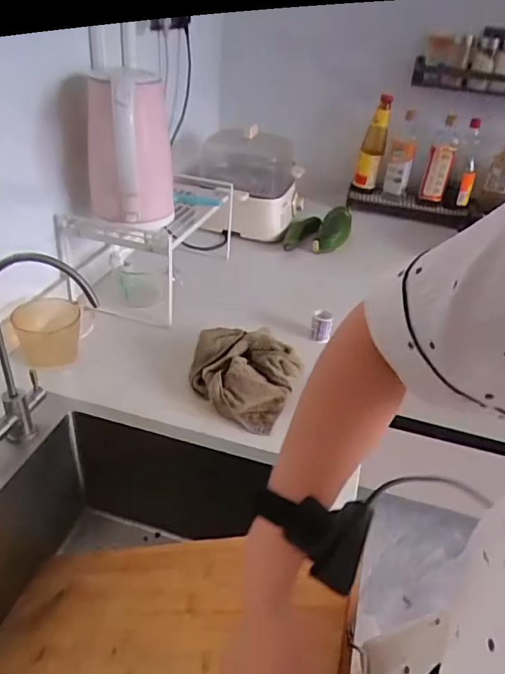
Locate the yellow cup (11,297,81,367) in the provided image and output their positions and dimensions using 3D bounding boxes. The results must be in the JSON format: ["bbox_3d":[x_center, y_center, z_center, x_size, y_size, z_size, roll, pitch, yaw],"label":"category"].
[{"bbox_3d":[-0.320,-0.007,0.801,0.088,0.087,0.082,-3,36,-12],"label":"yellow cup"}]

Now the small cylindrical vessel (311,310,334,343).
[{"bbox_3d":[0.122,-0.018,0.896,0.036,0.048,0.033,4,35,-3],"label":"small cylindrical vessel"}]

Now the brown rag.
[{"bbox_3d":[-0.017,0.049,0.777,0.160,0.074,0.156,18,37,17],"label":"brown rag"}]

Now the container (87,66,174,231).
[{"bbox_3d":[-0.203,-0.307,0.849,0.143,0.221,0.173,-4,36,-13],"label":"container"}]

